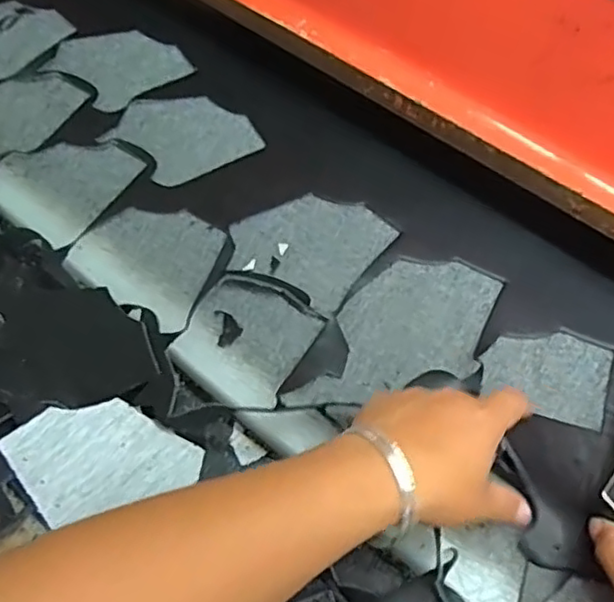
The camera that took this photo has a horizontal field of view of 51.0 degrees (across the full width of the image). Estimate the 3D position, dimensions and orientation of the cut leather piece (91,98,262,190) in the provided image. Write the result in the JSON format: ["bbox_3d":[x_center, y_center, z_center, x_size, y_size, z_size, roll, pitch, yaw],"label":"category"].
[{"bbox_3d":[-0.112,-0.151,0.581,0.113,0.008,0.097,-27,67,-17],"label":"cut leather piece"}]

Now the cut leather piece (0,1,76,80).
[{"bbox_3d":[-0.296,-0.271,0.645,0.095,0.010,0.102,-40,69,-23],"label":"cut leather piece"}]

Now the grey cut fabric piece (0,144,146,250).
[{"bbox_3d":[-0.212,-0.106,0.558,0.107,0.009,0.106,31,63,14],"label":"grey cut fabric piece"}]

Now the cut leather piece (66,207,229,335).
[{"bbox_3d":[-0.121,-0.038,0.519,0.114,0.006,0.097,32,63,15],"label":"cut leather piece"}]

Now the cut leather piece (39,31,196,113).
[{"bbox_3d":[-0.180,-0.230,0.621,0.105,0.010,0.099,-36,68,-22],"label":"cut leather piece"}]

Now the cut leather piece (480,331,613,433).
[{"bbox_3d":[0.177,0.052,0.473,0.090,0.005,0.067,18,63,6],"label":"cut leather piece"}]

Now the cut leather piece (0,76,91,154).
[{"bbox_3d":[-0.279,-0.173,0.592,0.100,0.020,0.129,28,62,12],"label":"cut leather piece"}]

